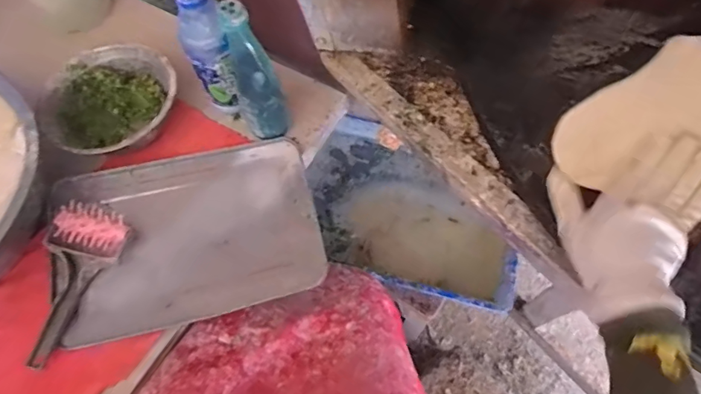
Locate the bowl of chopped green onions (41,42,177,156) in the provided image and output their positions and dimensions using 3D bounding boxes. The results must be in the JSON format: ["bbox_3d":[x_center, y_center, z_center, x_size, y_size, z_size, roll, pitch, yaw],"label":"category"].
[{"bbox_3d":[-0.341,-0.128,0.687,0.175,0.079,0.164,-1,64,1],"label":"bowl of chopped green onions"}]

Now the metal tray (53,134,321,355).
[{"bbox_3d":[-0.208,0.047,0.622,0.324,0.027,0.231,-12,64,-5],"label":"metal tray"}]

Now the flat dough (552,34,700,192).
[{"bbox_3d":[0.313,-0.069,0.459,0.213,0.011,0.140,-34,68,-4],"label":"flat dough"}]

